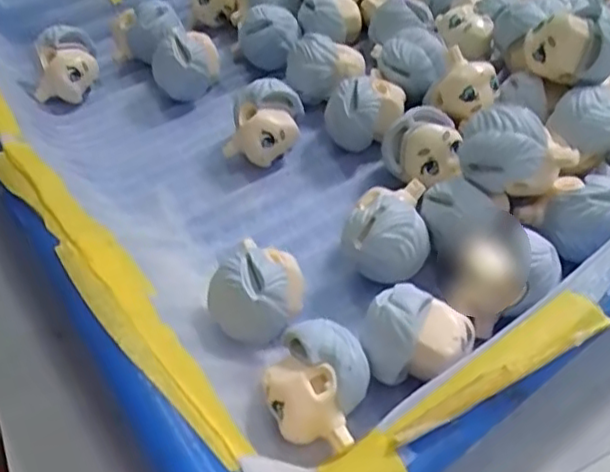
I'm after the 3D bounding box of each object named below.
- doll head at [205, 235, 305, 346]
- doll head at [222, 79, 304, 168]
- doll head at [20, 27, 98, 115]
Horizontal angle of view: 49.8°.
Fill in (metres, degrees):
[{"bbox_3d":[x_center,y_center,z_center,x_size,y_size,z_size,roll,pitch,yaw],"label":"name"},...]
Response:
[{"bbox_3d":[-0.012,0.014,0.168,0.025,0.019,0.017,-29,52,-19],"label":"doll head"},{"bbox_3d":[-0.014,-0.038,0.217,0.025,0.020,0.021,-1,48,3],"label":"doll head"},{"bbox_3d":[-0.093,-0.065,0.249,0.029,0.024,0.027,-21,50,-12],"label":"doll head"}]

